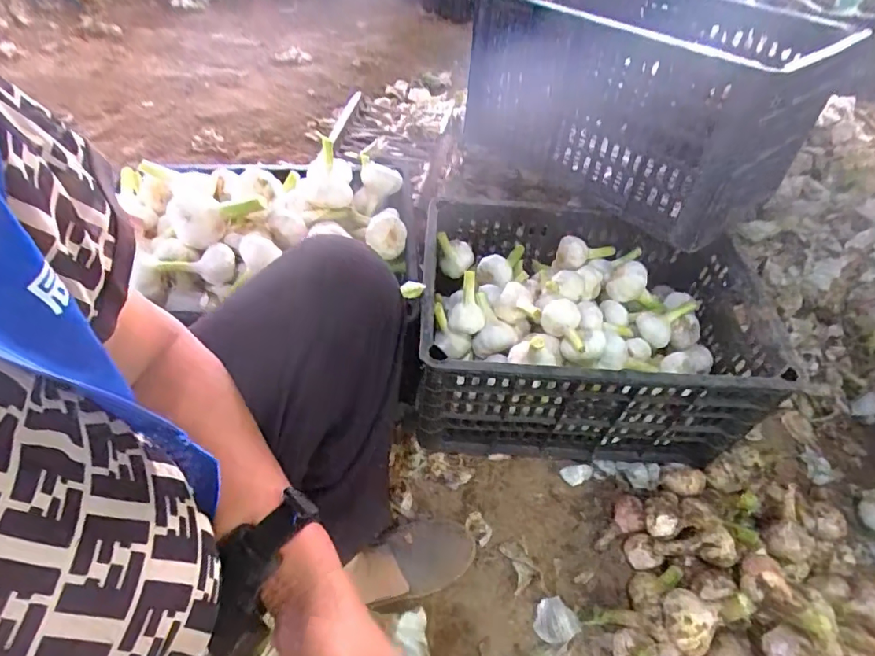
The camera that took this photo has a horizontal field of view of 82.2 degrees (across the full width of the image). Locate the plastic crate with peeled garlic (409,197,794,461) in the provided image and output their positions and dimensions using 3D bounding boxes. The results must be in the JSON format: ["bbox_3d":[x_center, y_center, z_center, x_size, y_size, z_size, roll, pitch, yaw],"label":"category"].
[{"bbox_3d":[0.194,-0.003,0.726,0.420,0.216,0.315,4,50,0],"label":"plastic crate with peeled garlic"}]

